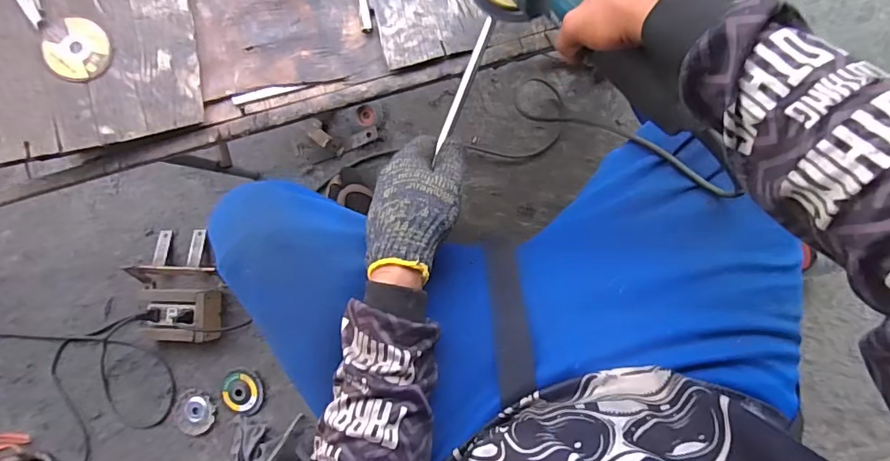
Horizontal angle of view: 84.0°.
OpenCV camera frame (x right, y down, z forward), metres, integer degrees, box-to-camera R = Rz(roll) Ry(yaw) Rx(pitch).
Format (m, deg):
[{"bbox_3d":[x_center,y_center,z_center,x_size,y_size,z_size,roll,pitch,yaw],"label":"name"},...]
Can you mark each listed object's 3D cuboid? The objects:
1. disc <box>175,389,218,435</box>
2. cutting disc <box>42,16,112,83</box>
[{"bbox_3d":[-0.496,0.359,0.976,0.083,0.012,0.084,0,92,6],"label":"disc"},{"bbox_3d":[-0.407,-0.200,0.546,0.065,0.004,0.070,1,87,-11],"label":"cutting disc"}]

